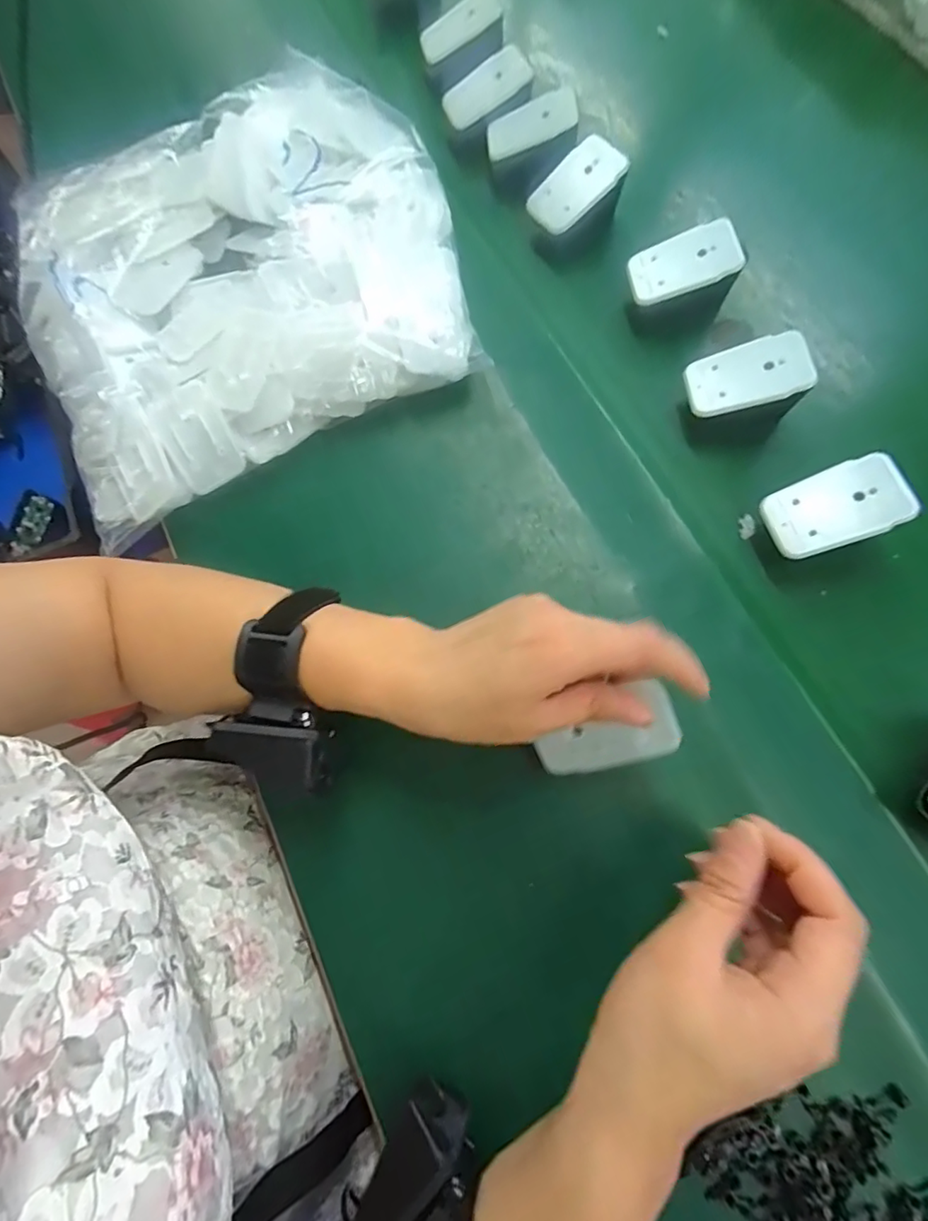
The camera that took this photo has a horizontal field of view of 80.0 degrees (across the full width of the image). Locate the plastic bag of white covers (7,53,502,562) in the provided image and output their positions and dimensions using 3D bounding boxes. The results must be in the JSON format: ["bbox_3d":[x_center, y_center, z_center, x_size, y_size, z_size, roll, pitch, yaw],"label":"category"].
[{"bbox_3d":[-0.160,-0.237,0.392,0.305,0.049,0.287,-25,73,-3],"label":"plastic bag of white covers"}]

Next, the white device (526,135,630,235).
[{"bbox_3d":[0.079,-0.300,0.391,0.064,0.010,0.036,-37,93,23],"label":"white device"}]

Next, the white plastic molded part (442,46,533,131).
[{"bbox_3d":[0.017,-0.416,0.443,0.070,0.010,0.029,-14,112,26],"label":"white plastic molded part"}]

